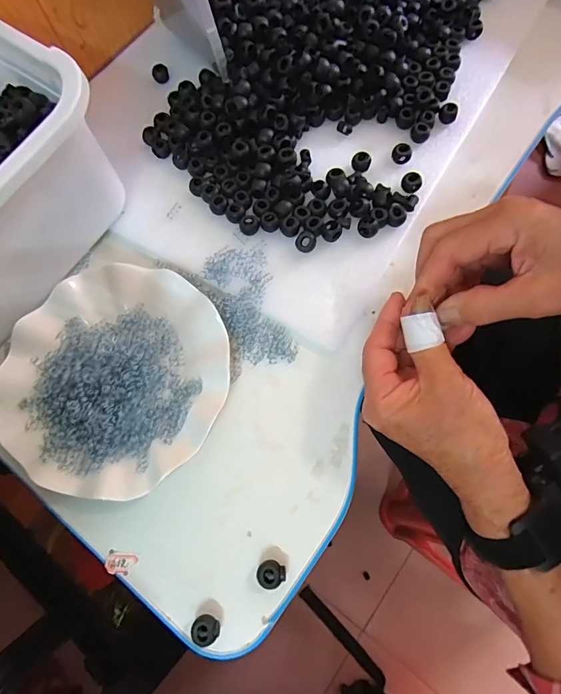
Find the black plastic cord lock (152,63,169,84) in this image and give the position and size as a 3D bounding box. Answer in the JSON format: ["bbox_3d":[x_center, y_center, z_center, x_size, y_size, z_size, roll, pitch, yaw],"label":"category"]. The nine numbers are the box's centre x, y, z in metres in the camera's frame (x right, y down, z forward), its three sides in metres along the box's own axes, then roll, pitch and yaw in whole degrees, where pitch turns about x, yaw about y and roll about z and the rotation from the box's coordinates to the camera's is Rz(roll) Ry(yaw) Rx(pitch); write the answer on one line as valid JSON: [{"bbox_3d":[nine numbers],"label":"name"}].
[{"bbox_3d":[-0.128,-0.291,0.443,0.017,0.016,0.013,-21,71,-2],"label":"black plastic cord lock"}]

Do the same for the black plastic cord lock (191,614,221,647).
[{"bbox_3d":[-0.050,0.190,0.280,0.018,0.012,0.015,21,74,12],"label":"black plastic cord lock"}]

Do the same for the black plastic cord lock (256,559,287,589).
[{"bbox_3d":[-0.007,0.157,0.288,0.019,0.011,0.017,24,75,12],"label":"black plastic cord lock"}]

